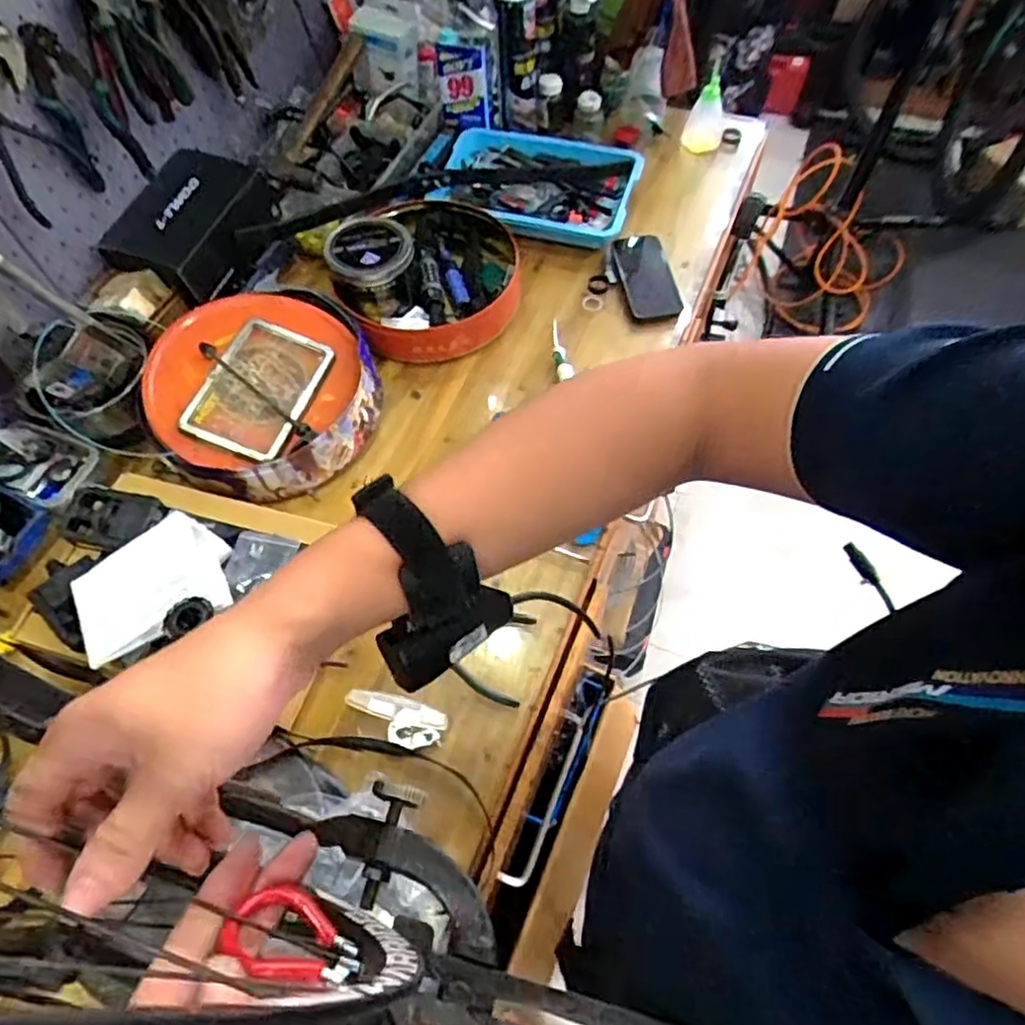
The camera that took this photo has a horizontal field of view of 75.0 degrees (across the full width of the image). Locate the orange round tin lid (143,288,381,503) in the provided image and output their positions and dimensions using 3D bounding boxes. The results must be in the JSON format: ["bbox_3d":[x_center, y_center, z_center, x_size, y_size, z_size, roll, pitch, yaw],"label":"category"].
[{"bbox_3d":[-0.310,-0.164,0.864,0.271,0.066,0.300,46,66,4],"label":"orange round tin lid"}]

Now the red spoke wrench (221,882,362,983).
[{"bbox_3d":[-0.084,0.168,0.264,0.050,0.006,0.032,22,25,-11],"label":"red spoke wrench"}]

